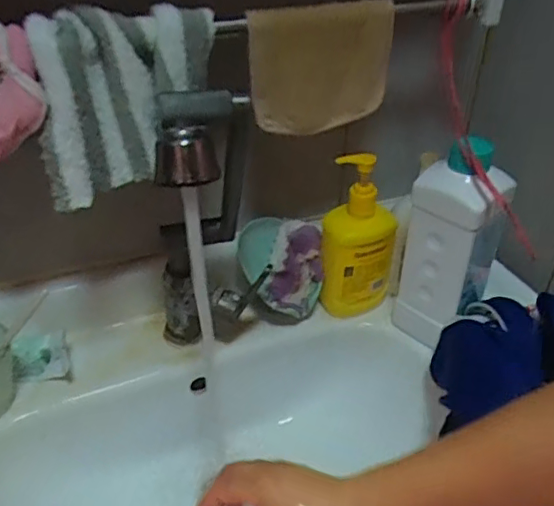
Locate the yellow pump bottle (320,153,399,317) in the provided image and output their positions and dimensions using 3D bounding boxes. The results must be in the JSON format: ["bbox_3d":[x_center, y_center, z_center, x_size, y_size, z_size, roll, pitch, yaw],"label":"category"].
[{"bbox_3d":[0.096,-0.020,0.656,0.083,0.192,0.057,9,36,10],"label":"yellow pump bottle"}]

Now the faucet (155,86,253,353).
[{"bbox_3d":[-0.069,-0.012,0.544,0.080,0.304,0.110,-9,37,-15],"label":"faucet"}]

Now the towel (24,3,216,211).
[{"bbox_3d":[-0.119,-0.123,0.472,0.147,0.151,0.045,-11,13,-24],"label":"towel"}]

